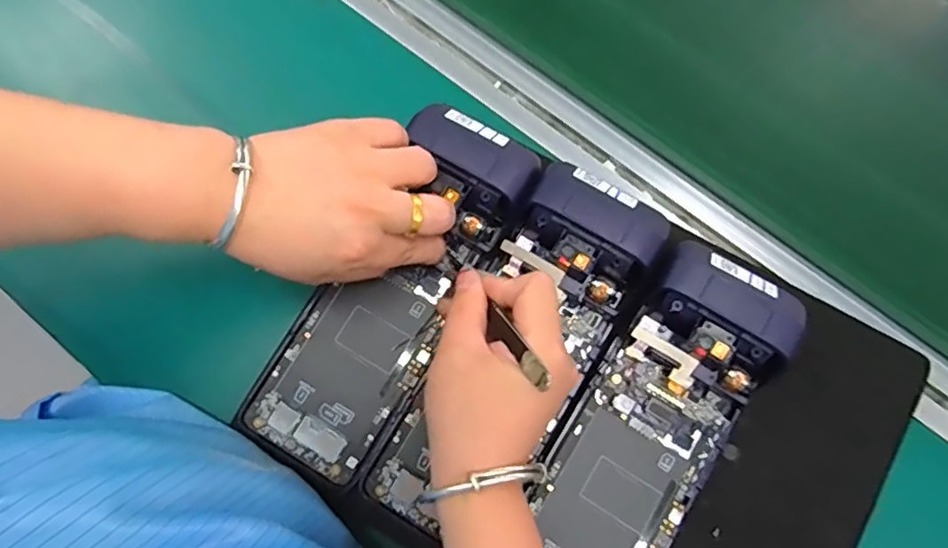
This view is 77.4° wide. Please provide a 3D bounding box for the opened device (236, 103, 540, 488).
[{"bbox_3d":[-0.046,0.010,0.354,0.085,0.030,0.224,34,90,7],"label":"opened device"}]

